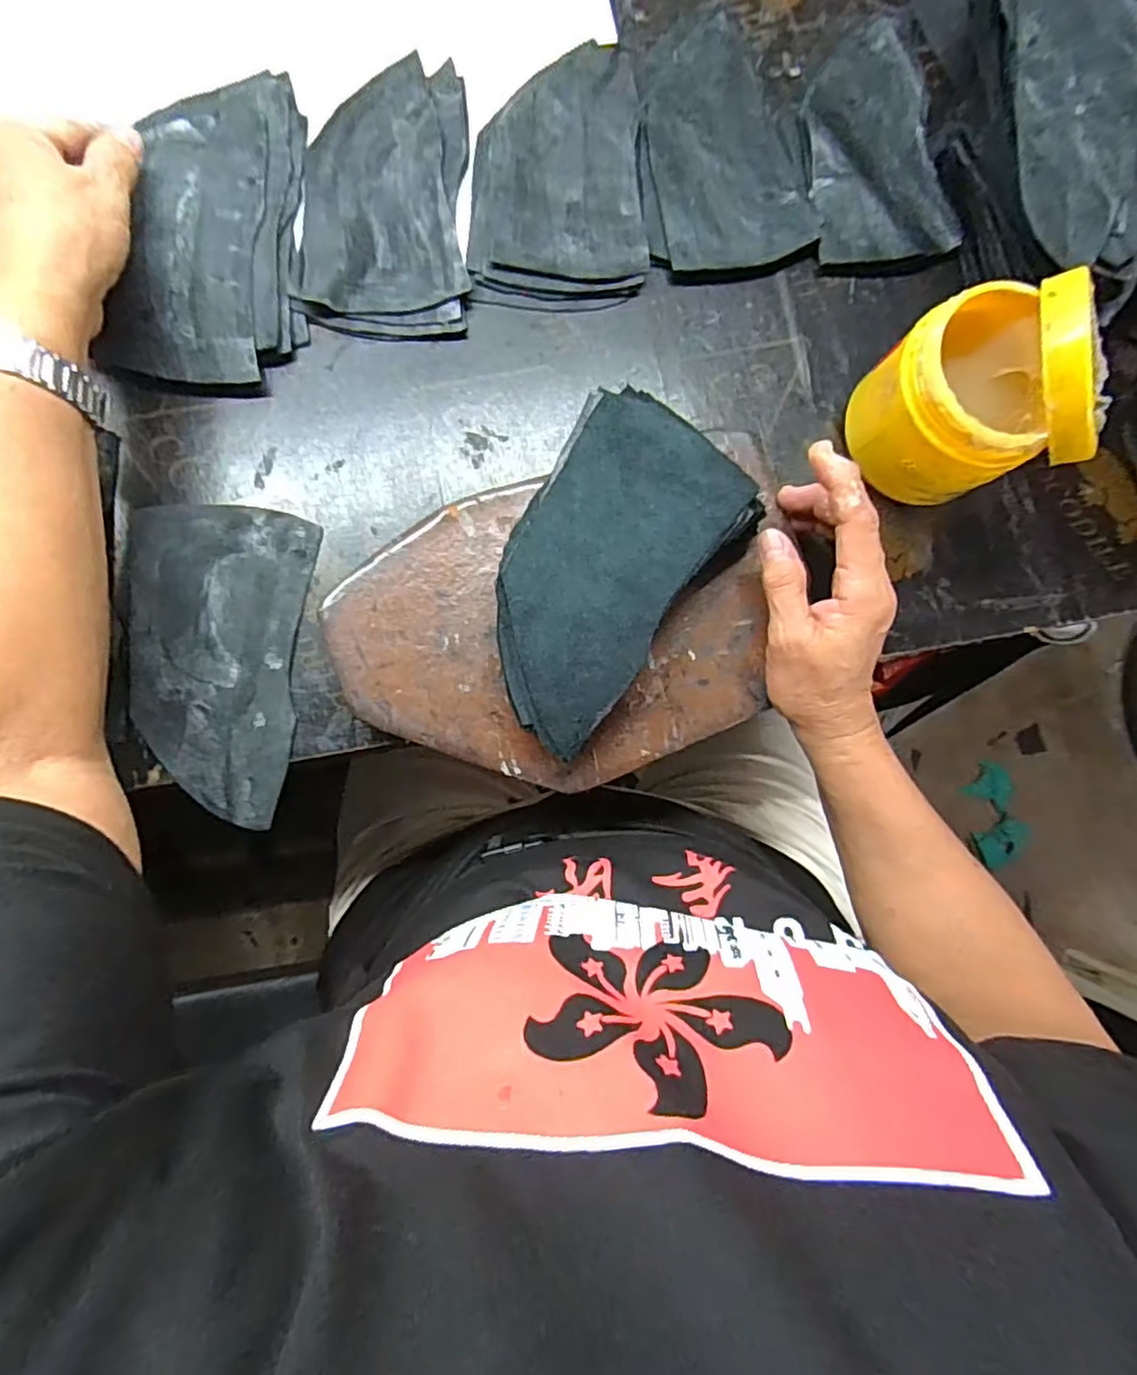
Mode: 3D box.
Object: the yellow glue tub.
[{"bbox_3d":[0.230,-0.159,0.358,0.107,0.113,0.102,-26,89,-8],"label":"yellow glue tub"}]

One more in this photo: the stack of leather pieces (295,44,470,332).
[{"bbox_3d":[-0.105,-0.296,0.390,0.095,0.012,0.169,5,85,-6],"label":"stack of leather pieces"}]

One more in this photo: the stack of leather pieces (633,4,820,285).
[{"bbox_3d":[0.098,-0.348,0.415,0.112,0.012,0.176,-5,86,-7],"label":"stack of leather pieces"}]

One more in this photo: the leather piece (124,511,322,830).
[{"bbox_3d":[-0.199,-0.017,0.360,0.096,0.005,0.170,7,84,-9],"label":"leather piece"}]

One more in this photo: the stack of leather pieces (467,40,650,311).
[{"bbox_3d":[-0.007,-0.317,0.398,0.105,0.012,0.164,-2,86,-7],"label":"stack of leather pieces"}]

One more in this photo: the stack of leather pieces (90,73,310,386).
[{"bbox_3d":[-0.192,-0.261,0.366,0.088,0.024,0.185,10,85,-6],"label":"stack of leather pieces"}]

